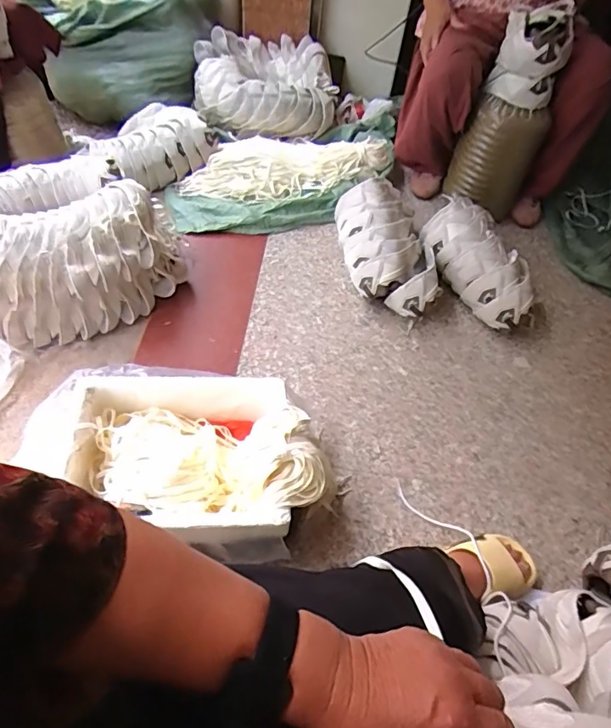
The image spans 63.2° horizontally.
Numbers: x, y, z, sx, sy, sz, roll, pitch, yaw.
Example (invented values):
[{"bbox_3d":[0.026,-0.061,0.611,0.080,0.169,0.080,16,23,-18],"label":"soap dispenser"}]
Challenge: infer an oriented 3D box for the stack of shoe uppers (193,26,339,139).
[{"bbox_3d":[-0.122,-0.851,1.492,0.427,0.182,0.308,-1,53,-7],"label":"stack of shoe uppers"}]

